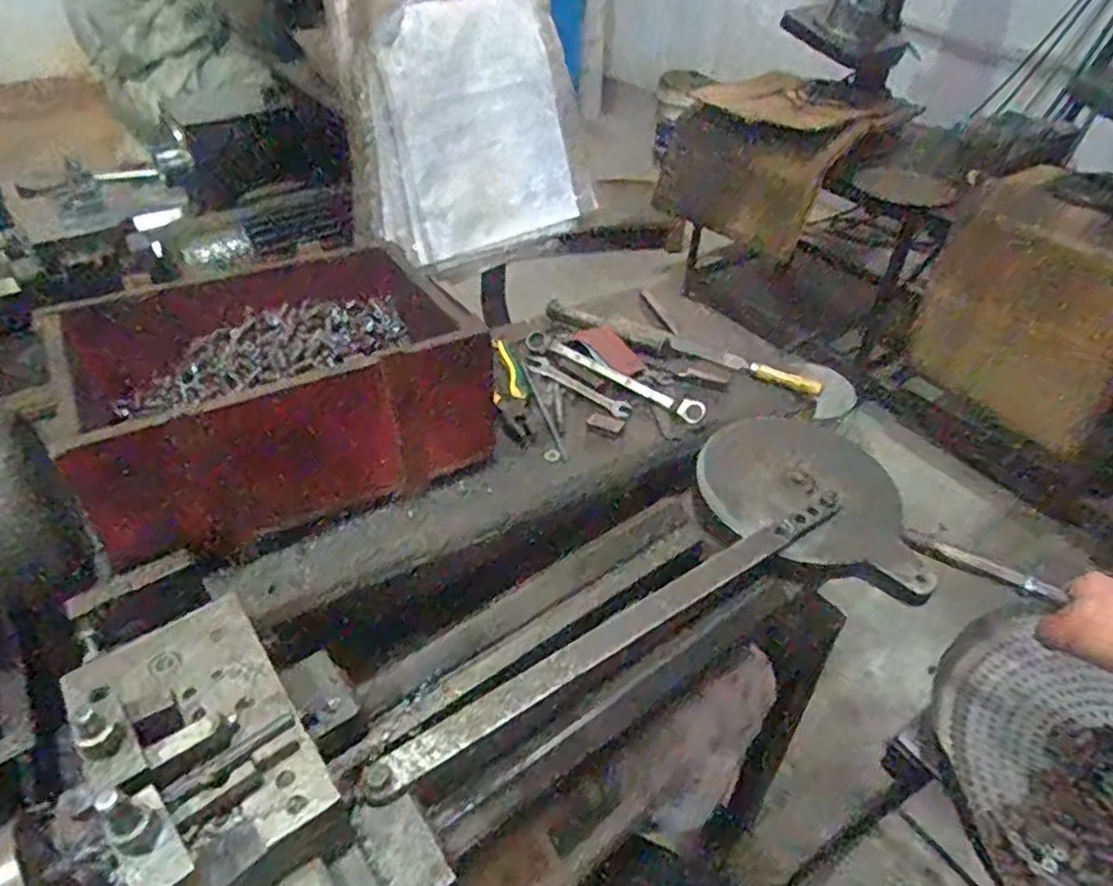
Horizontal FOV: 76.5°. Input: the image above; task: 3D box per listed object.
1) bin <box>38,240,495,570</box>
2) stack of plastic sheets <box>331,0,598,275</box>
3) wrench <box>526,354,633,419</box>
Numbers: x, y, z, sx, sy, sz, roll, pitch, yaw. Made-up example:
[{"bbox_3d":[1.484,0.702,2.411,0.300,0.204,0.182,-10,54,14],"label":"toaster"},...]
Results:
[{"bbox_3d":[-0.281,-0.067,0.734,0.412,0.151,0.290,-23,46,-25],"label":"bin"},{"bbox_3d":[-0.101,-0.402,0.877,0.334,0.319,0.071,-27,23,-22],"label":"stack of plastic sheets"},{"bbox_3d":[0.024,-0.071,0.861,0.161,0.007,0.029,31,50,30],"label":"wrench"}]

